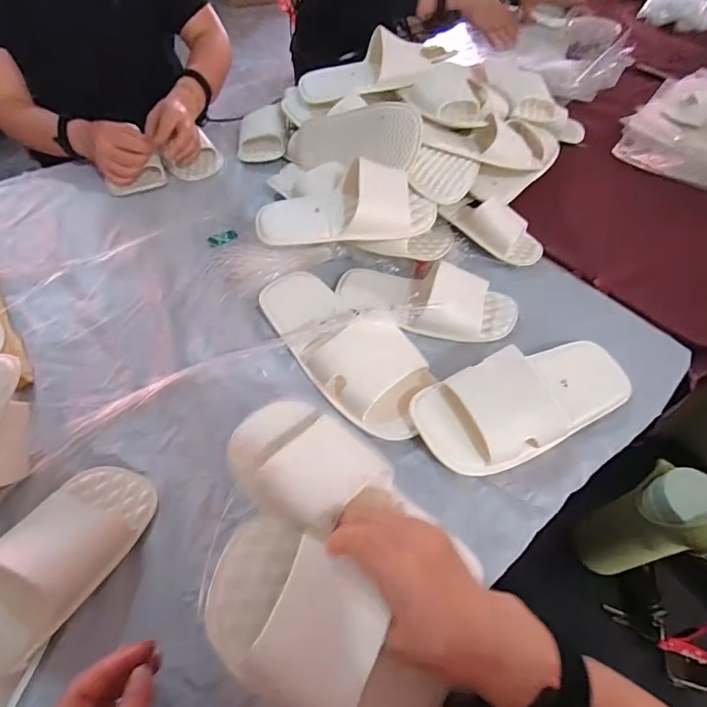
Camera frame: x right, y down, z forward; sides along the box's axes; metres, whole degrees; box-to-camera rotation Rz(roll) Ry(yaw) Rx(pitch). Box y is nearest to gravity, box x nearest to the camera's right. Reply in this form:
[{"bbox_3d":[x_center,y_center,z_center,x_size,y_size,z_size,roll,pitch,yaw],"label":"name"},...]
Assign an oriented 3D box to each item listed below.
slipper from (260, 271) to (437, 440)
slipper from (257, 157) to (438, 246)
[{"bbox_3d":[-0.018,-0.016,0.514,0.111,0.052,0.270,-37,63,-24],"label":"slipper"},{"bbox_3d":[-0.007,-0.203,0.576,0.235,0.070,0.089,-1,54,1],"label":"slipper"}]

